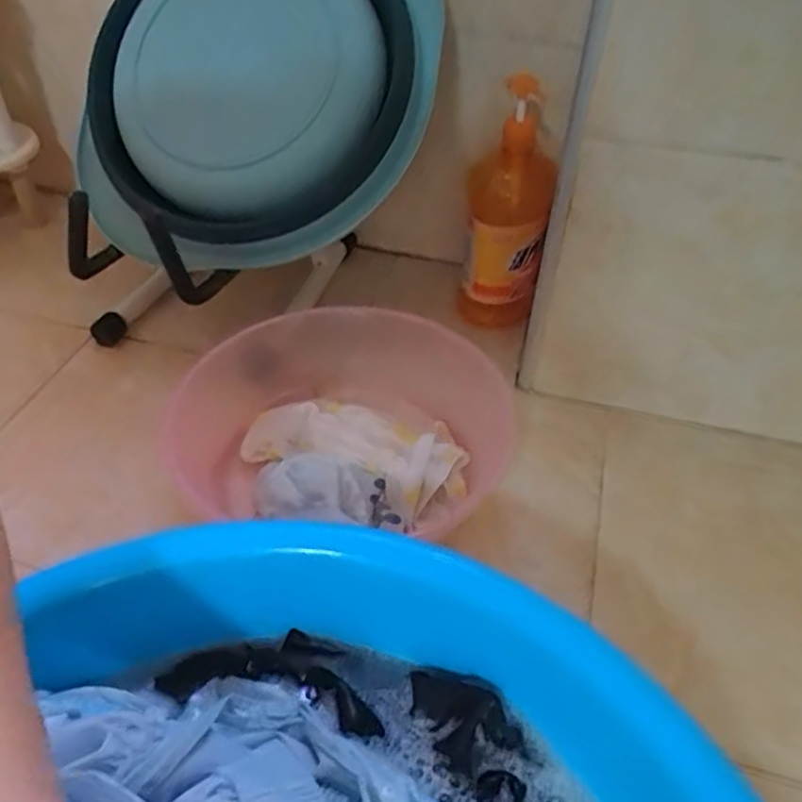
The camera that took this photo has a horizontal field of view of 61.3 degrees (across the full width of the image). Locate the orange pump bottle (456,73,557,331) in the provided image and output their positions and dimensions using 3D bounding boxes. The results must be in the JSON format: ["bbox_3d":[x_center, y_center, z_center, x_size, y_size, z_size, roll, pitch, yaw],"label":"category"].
[{"bbox_3d":[0.120,-0.219,0.784,0.096,0.252,0.103,8,44,8],"label":"orange pump bottle"}]

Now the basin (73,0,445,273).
[{"bbox_3d":[-0.150,-0.321,0.680,0.361,0.380,0.067,20,5,12],"label":"basin"}]

